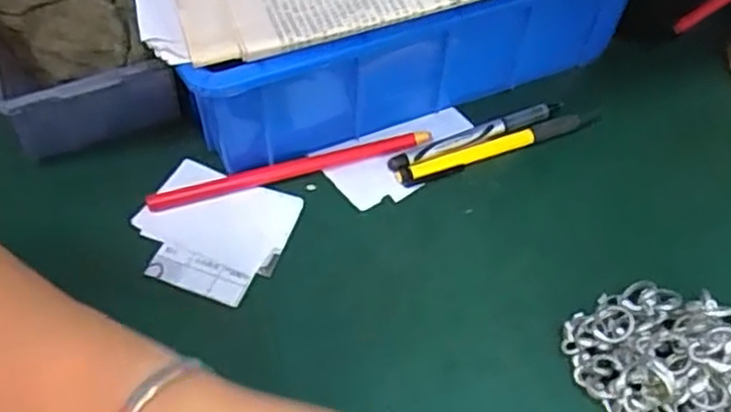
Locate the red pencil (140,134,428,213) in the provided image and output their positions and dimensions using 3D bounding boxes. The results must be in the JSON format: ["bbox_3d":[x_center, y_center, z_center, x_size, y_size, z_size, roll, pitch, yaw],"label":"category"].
[{"bbox_3d":[-0.042,-0.022,0.409,0.166,0.009,0.009,-14,55,-13],"label":"red pencil"}]

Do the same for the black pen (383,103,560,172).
[{"bbox_3d":[0.068,-0.044,0.427,0.117,0.009,0.011,-19,57,-16],"label":"black pen"}]

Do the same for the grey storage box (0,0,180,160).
[{"bbox_3d":[-0.186,-0.106,0.430,0.092,0.059,0.160,-21,57,-18],"label":"grey storage box"}]

